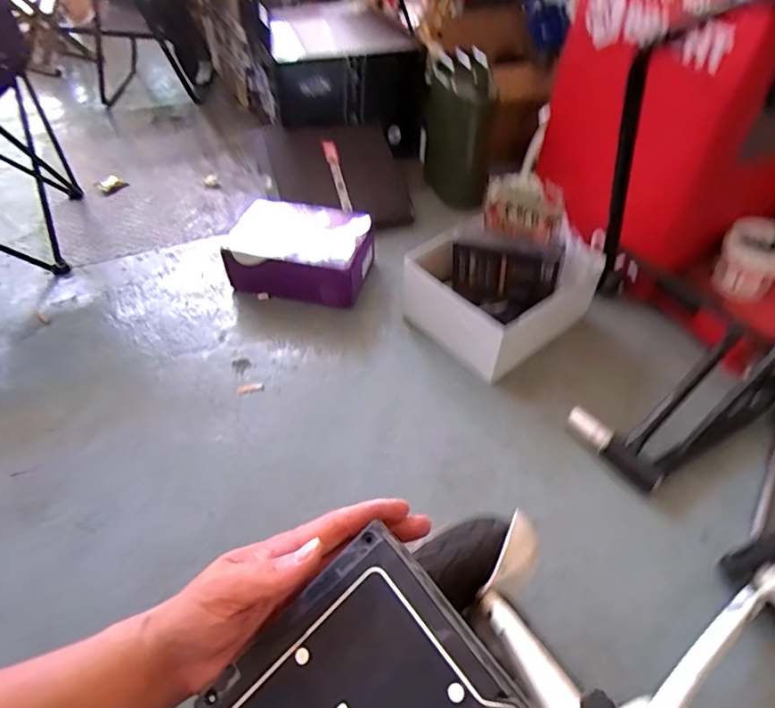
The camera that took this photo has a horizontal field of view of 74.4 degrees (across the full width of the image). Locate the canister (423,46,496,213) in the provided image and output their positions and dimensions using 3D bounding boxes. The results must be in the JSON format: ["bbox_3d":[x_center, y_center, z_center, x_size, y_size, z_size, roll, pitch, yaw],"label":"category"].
[{"bbox_3d":[0.203,-0.641,1.492,0.184,0.361,0.188,2,47,4],"label":"canister"}]

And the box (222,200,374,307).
[{"bbox_3d":[-0.227,-0.245,1.257,0.347,0.150,0.220,12,48,9],"label":"box"}]

